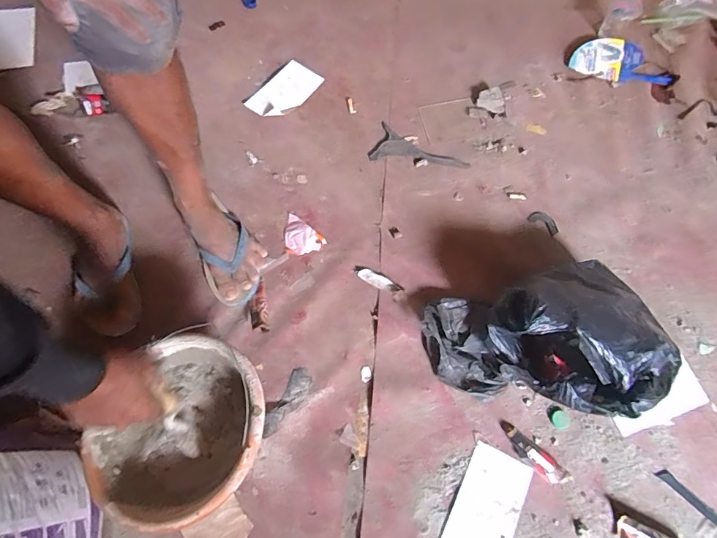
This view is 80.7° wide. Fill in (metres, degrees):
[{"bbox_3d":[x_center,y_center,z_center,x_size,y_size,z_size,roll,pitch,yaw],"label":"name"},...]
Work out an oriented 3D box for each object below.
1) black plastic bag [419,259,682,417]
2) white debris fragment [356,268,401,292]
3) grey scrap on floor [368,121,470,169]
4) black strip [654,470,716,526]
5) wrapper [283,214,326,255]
[{"bbox_3d":[0.309,0.128,0.707,0.351,0.150,0.246,-13,70,-3],"label":"black plastic bag"},{"bbox_3d":[0.040,0.022,0.839,0.087,0.004,0.025,24,72,11],"label":"white debris fragment"},{"bbox_3d":[0.138,-0.262,0.933,0.209,0.006,0.097,16,71,8],"label":"grey scrap on floor"},{"bbox_3d":[0.539,0.372,0.683,0.114,0.004,0.018,42,76,16],"label":"black strip"},{"bbox_3d":[-0.126,-0.066,0.871,0.100,0.011,0.070,40,76,15],"label":"wrapper"}]

